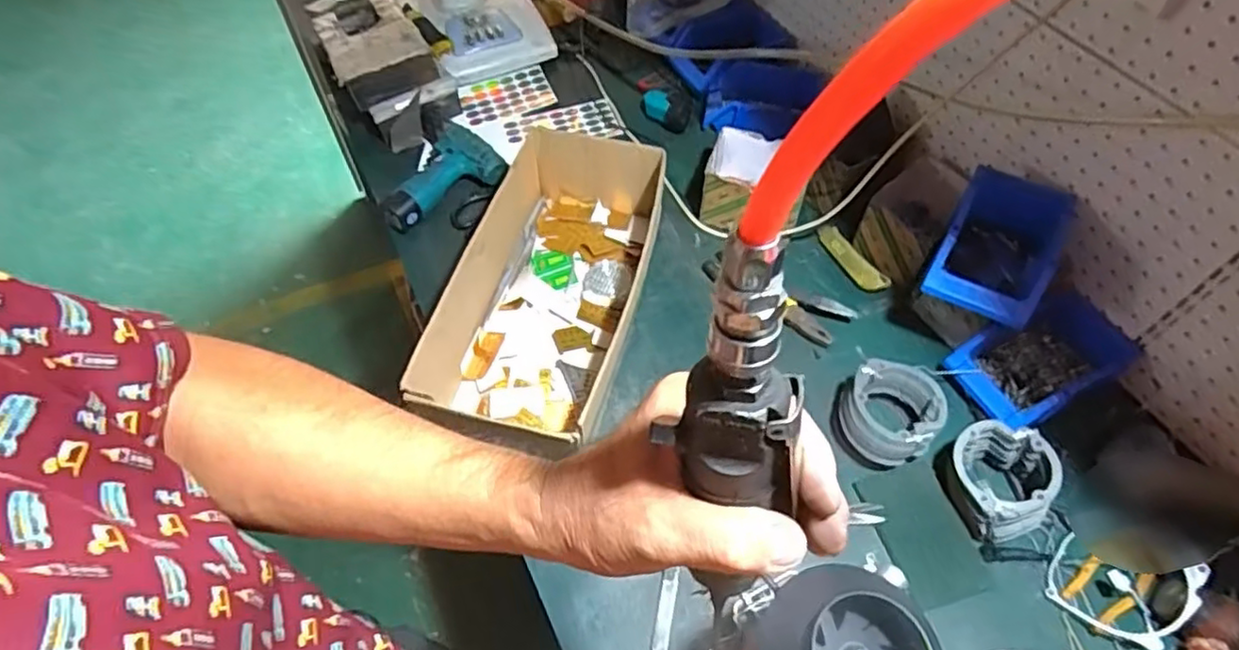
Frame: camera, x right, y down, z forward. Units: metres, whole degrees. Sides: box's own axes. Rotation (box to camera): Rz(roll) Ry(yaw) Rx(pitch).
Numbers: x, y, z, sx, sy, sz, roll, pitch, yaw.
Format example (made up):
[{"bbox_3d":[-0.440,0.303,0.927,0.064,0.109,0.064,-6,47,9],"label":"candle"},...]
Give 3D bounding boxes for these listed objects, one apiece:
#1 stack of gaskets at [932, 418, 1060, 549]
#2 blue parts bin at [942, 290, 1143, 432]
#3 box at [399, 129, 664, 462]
[{"bbox_3d":[0.410,0.168,0.725,0.100,0.083,0.109,-16,57,-11],"label":"stack of gaskets"},{"bbox_3d":[0.499,0.047,0.804,0.199,0.068,0.126,-26,59,-17],"label":"blue parts bin"},{"bbox_3d":[-0.080,-0.063,0.839,0.198,0.153,0.389,15,57,10],"label":"box"}]

